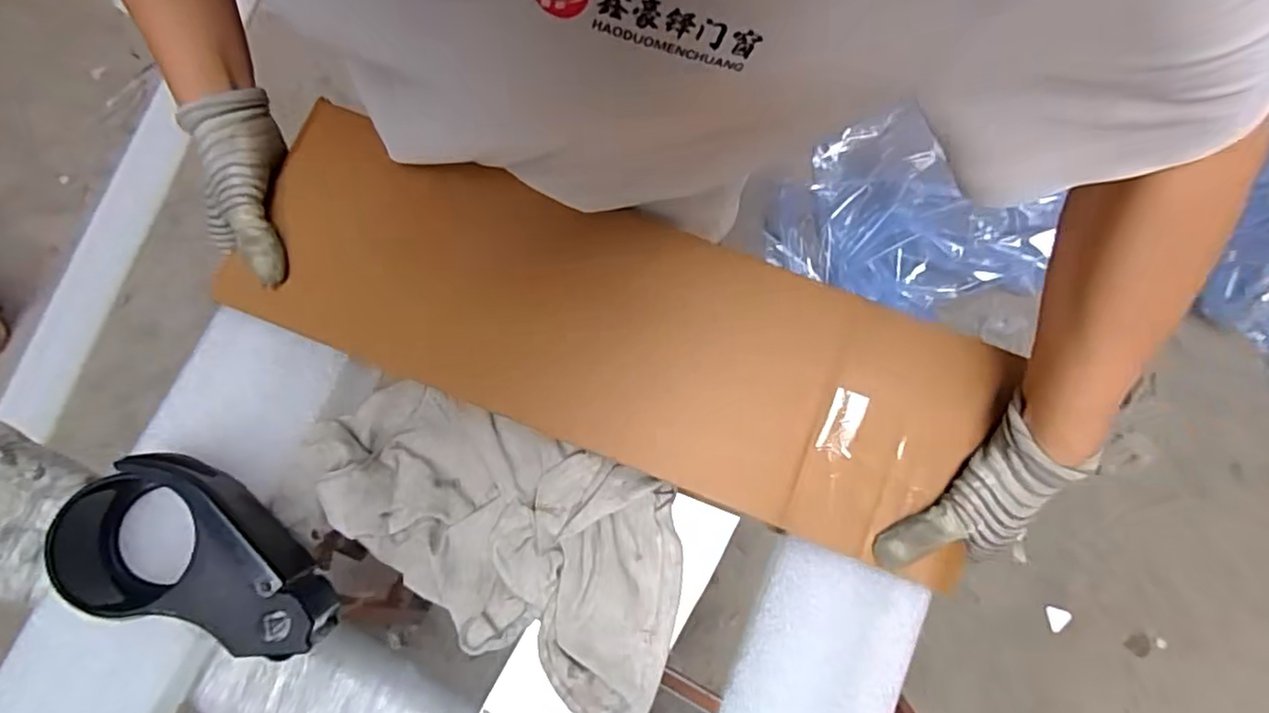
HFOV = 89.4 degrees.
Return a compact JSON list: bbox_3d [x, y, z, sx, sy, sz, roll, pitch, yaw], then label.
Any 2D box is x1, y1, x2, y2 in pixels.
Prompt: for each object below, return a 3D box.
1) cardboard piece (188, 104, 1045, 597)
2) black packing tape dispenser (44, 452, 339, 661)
[{"bbox_3d":[-0.016,-0.018,0.438,0.506,0.034,0.166,20,80,4],"label":"cardboard piece"},{"bbox_3d":[-0.251,0.115,0.382,0.162,0.053,0.088,17,77,3],"label":"black packing tape dispenser"}]

